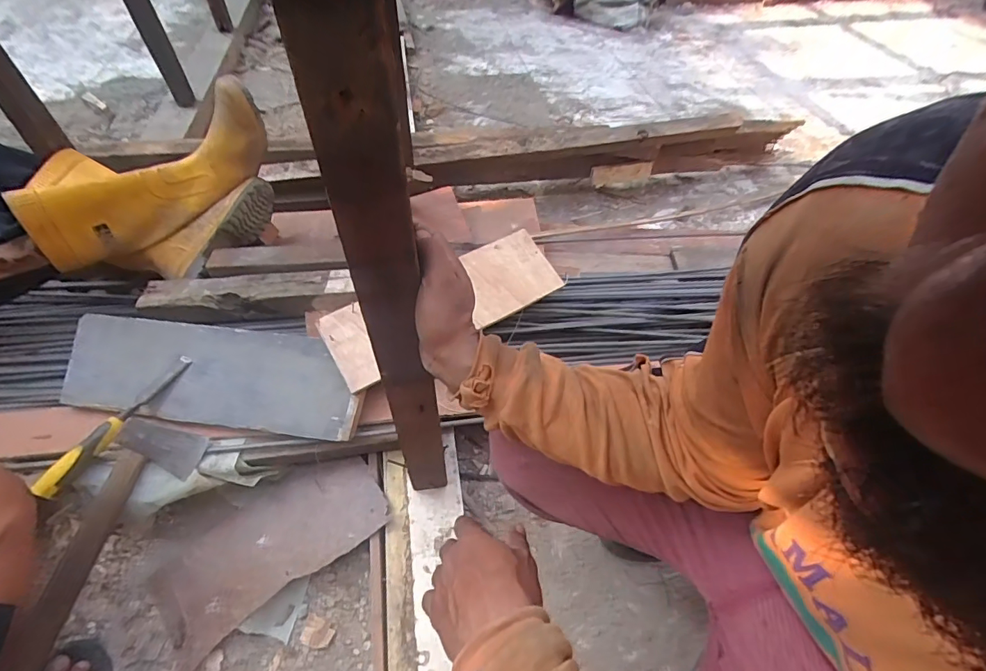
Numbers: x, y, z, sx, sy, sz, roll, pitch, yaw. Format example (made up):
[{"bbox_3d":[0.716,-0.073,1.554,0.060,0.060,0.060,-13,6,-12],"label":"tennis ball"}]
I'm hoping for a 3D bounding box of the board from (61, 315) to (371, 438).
[{"bbox_3d":[-0.437,0.059,0.722,0.482,0.017,0.152,6,69,5],"label":"board"}]

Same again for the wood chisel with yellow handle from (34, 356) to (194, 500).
[{"bbox_3d":[-0.539,0.124,0.671,0.026,0.033,0.235,24,54,17],"label":"wood chisel with yellow handle"}]

